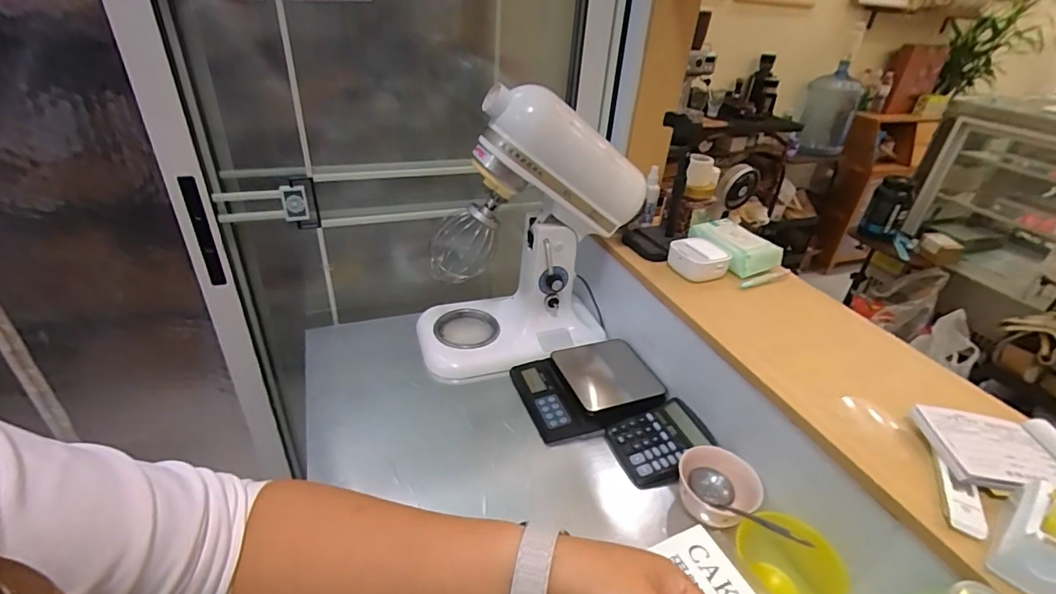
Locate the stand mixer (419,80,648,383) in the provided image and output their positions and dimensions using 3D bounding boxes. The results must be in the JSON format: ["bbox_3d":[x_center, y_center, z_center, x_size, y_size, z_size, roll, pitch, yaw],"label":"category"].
[{"bbox_3d":[-0.010,-0.120,0.917,0.394,0.477,0.232,-10,35,-22],"label":"stand mixer"}]

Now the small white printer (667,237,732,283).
[{"bbox_3d":[0.312,-0.071,0.899,0.089,0.044,0.090,-6,33,-16],"label":"small white printer"}]

